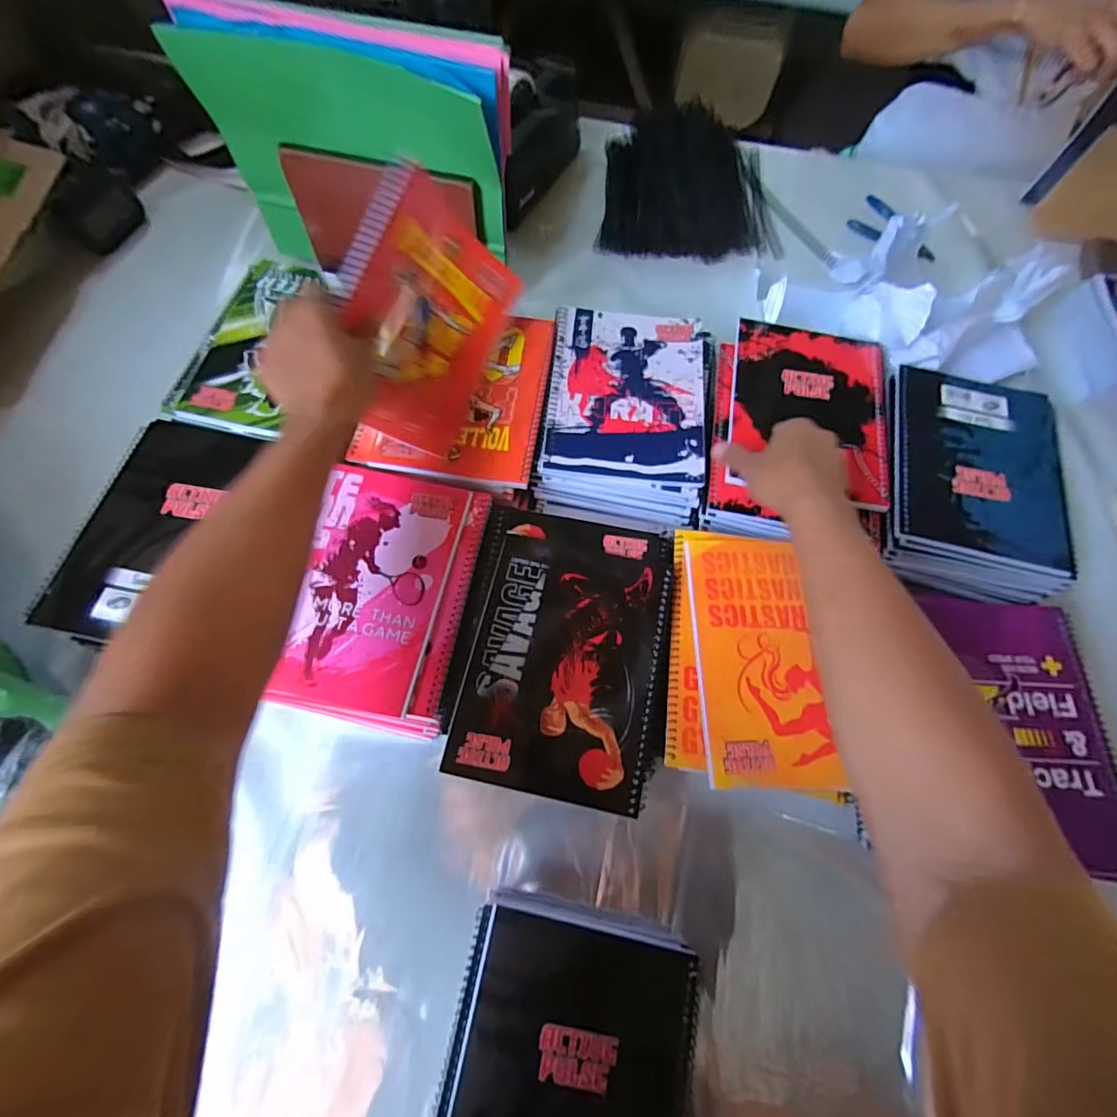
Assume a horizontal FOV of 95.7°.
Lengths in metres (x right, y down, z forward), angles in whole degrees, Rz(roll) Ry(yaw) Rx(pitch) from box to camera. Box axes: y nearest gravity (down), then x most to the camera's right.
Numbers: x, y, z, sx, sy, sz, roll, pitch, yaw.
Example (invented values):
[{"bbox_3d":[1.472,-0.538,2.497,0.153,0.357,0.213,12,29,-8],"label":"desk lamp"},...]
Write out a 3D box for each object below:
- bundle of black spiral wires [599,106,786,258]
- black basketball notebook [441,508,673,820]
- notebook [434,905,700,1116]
[{"bbox_3d":[0.172,-0.488,0.663,0.224,0.060,0.209,2,70,0],"label":"bundle of black spiral wires"},{"bbox_3d":[0.008,0.068,0.407,0.145,0.009,0.223,11,68,2],"label":"black basketball notebook"},{"bbox_3d":[0.008,0.330,0.334,0.156,0.009,0.145,12,68,2],"label":"notebook"}]

